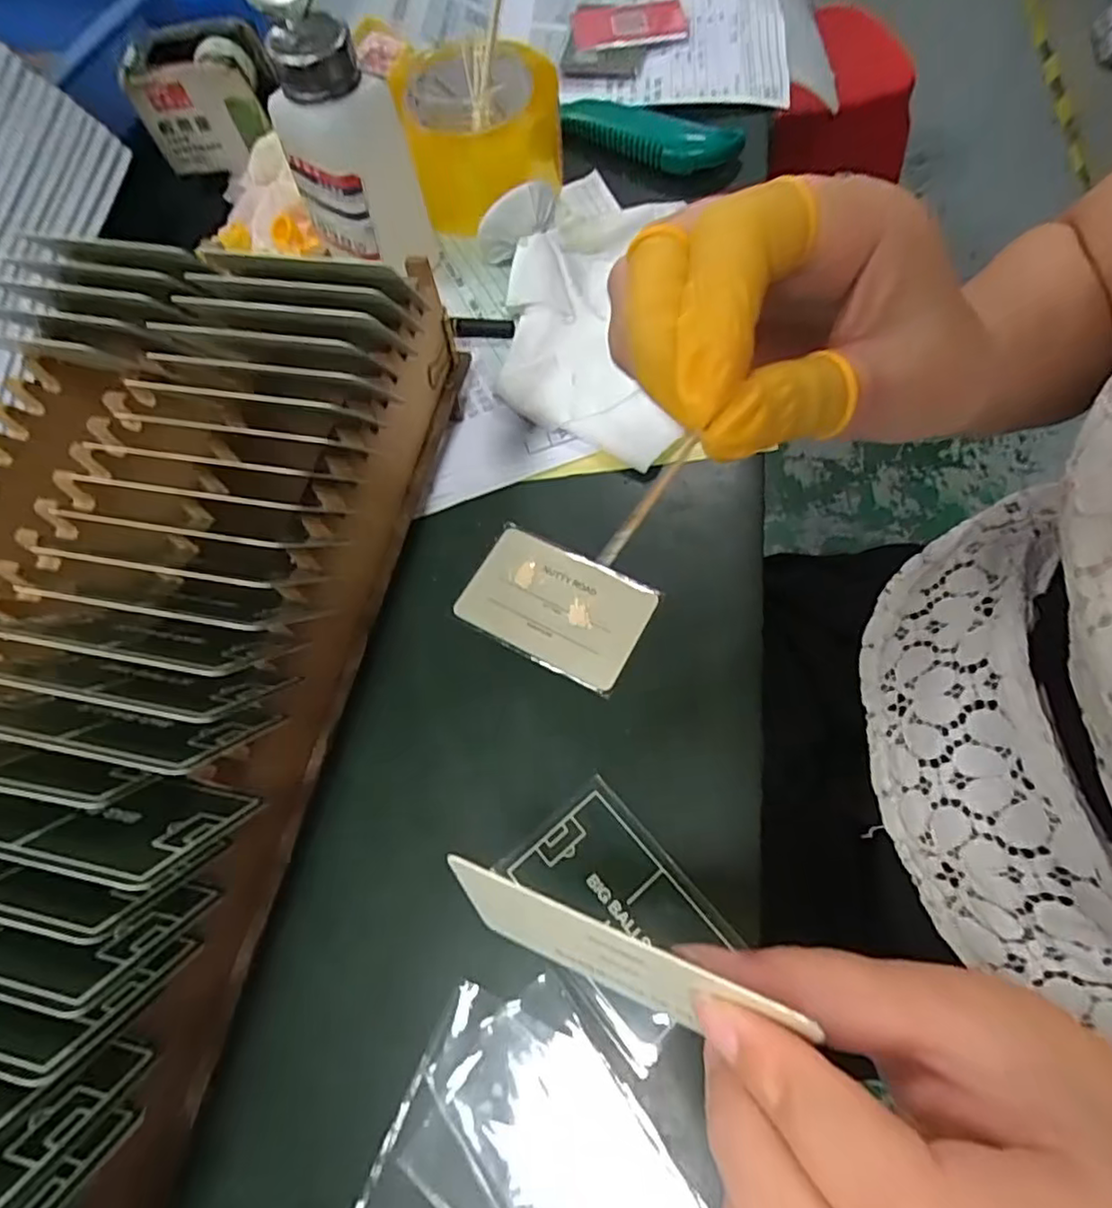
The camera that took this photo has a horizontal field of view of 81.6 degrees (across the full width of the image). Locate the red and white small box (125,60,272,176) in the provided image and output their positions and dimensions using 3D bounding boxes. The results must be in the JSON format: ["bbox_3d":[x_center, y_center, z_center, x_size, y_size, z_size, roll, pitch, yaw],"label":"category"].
[{"bbox_3d":[-0.220,-0.305,0.407,0.077,0.056,0.011,1,65,6],"label":"red and white small box"}]

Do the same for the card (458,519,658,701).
[{"bbox_3d":[0.000,0.000,0.304,0.084,0.004,0.056,26,72,16],"label":"card"}]

